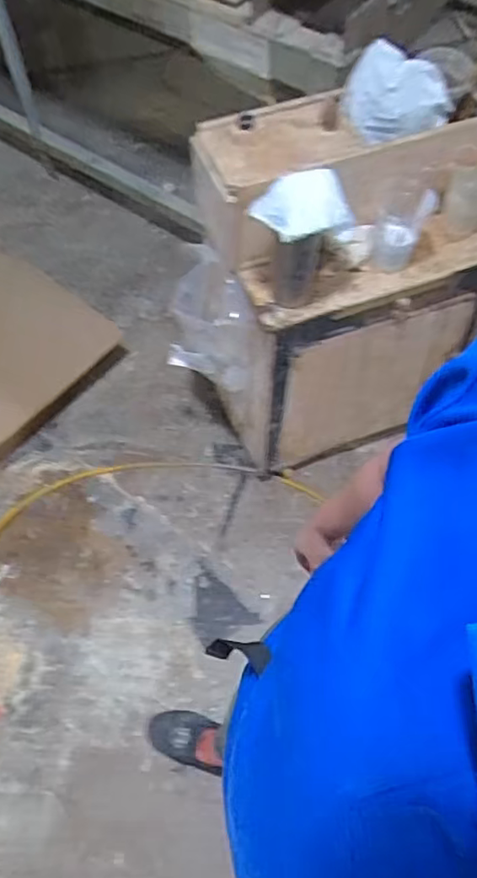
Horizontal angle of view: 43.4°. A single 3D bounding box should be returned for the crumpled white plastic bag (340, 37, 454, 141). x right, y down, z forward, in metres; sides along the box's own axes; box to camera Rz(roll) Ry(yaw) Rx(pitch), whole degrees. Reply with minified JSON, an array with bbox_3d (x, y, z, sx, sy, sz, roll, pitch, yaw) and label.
[{"bbox_3d":[0.286,-0.611,1.068,0.194,0.101,0.124,13,60,7],"label":"crumpled white plastic bag"}]

